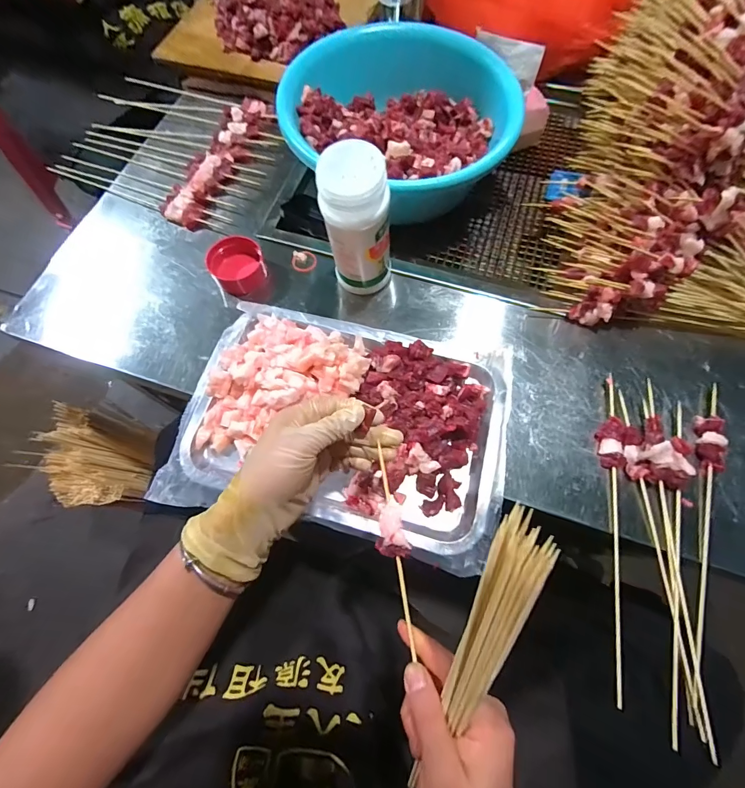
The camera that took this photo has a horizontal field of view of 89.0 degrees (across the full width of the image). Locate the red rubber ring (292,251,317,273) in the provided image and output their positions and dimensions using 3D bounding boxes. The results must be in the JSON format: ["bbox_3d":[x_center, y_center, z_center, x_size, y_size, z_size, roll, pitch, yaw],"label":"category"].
[{"bbox_3d":[-0.087,-0.168,0.481,0.033,0.006,0.030,0,70,1],"label":"red rubber ring"}]

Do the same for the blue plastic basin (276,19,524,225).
[{"bbox_3d":[0.039,-0.356,0.499,0.278,0.077,0.278,0,70,1],"label":"blue plastic basin"}]

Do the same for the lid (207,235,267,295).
[{"bbox_3d":[-0.164,-0.158,0.465,0.061,0.035,0.060,0,70,1],"label":"lid"}]

